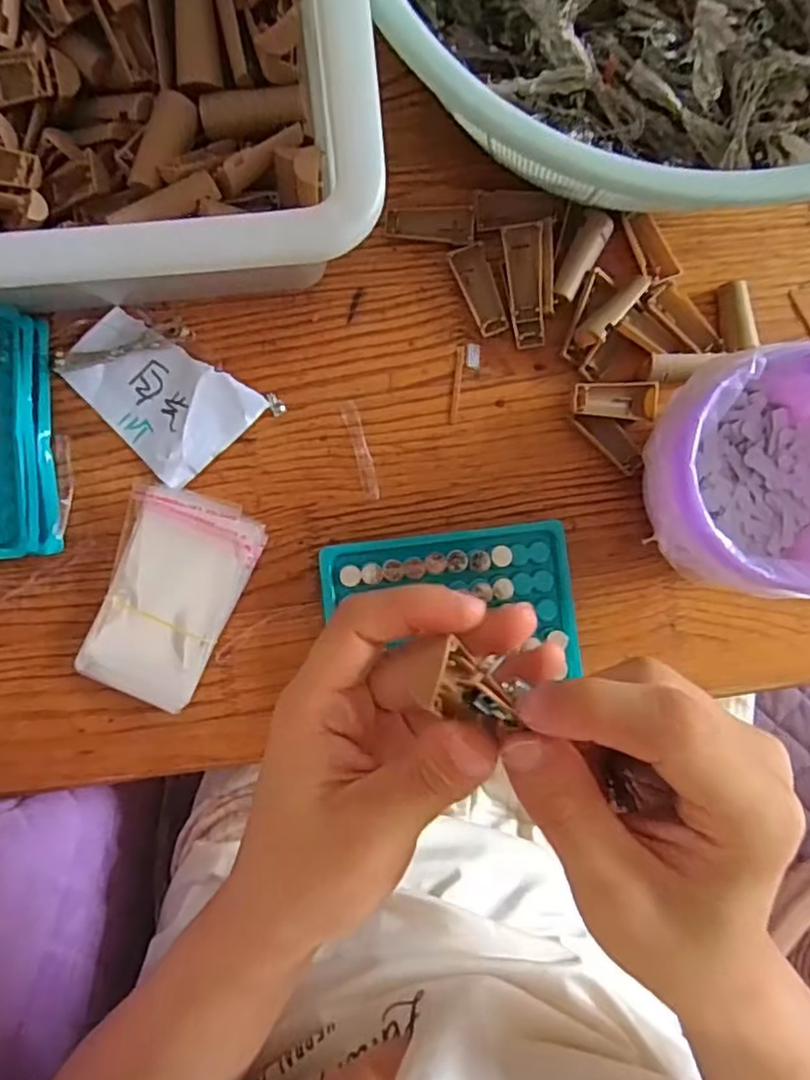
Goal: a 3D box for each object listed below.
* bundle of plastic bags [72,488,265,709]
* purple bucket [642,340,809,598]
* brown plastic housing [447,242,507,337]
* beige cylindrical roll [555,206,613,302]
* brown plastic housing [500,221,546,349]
[{"bbox_3d":[-0.127,0.032,0.354,0.069,0.016,0.113,18,88,0],"label":"bundle of plastic bags"},{"bbox_3d":[0.173,-0.030,0.322,0.107,0.091,0.104,0,88,-1],"label":"purple bucket"},{"bbox_3d":[0.041,-0.138,0.363,0.020,0.011,0.048,-19,88,-1],"label":"brown plastic housing"},{"bbox_3d":[0.099,-0.157,0.361,0.017,0.011,0.050,24,88,0],"label":"beige cylindrical roll"},{"bbox_3d":[0.066,-0.138,0.356,0.021,0.011,0.063,-7,104,-1],"label":"brown plastic housing"}]

